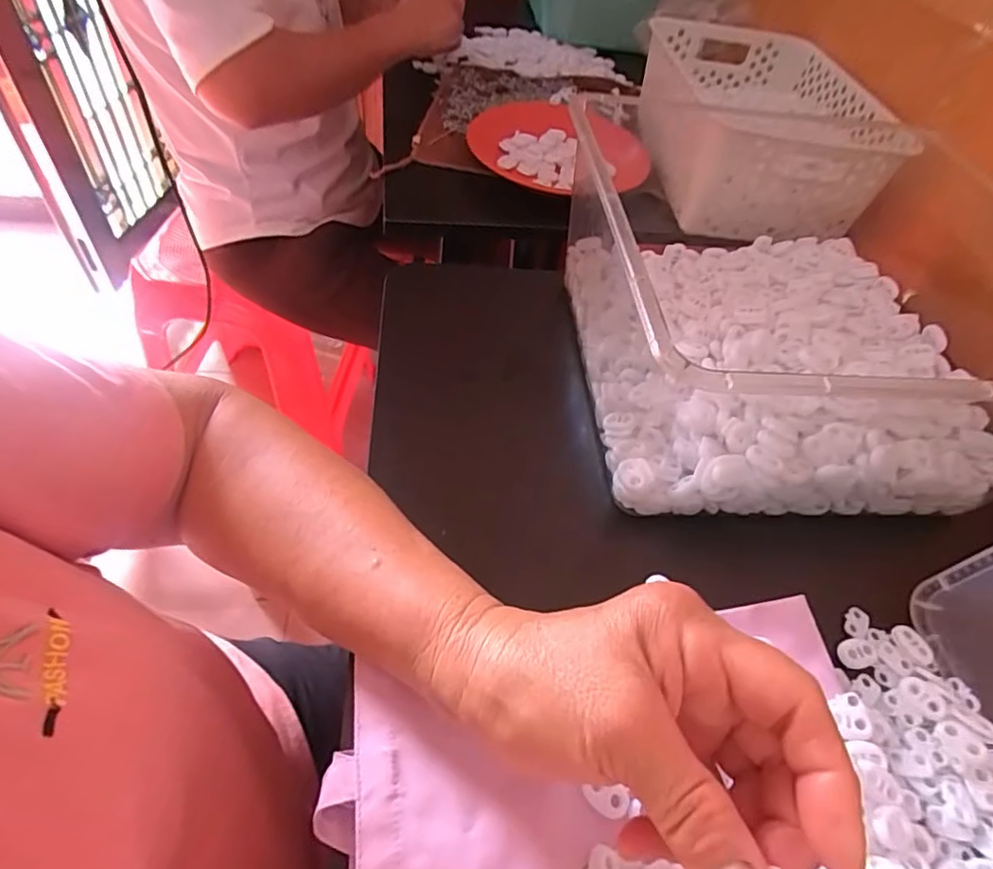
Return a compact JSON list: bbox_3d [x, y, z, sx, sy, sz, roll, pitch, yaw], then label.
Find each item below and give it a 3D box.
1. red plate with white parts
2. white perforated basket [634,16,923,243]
[{"bbox_3d":[0.061,-0.326,0.642,0.179,0.035,0.179,4,50,-5],"label":"red plate with white parts"},{"bbox_3d":[0.294,-0.354,0.653,0.228,0.108,0.355,9,50,0],"label":"white perforated basket"}]

